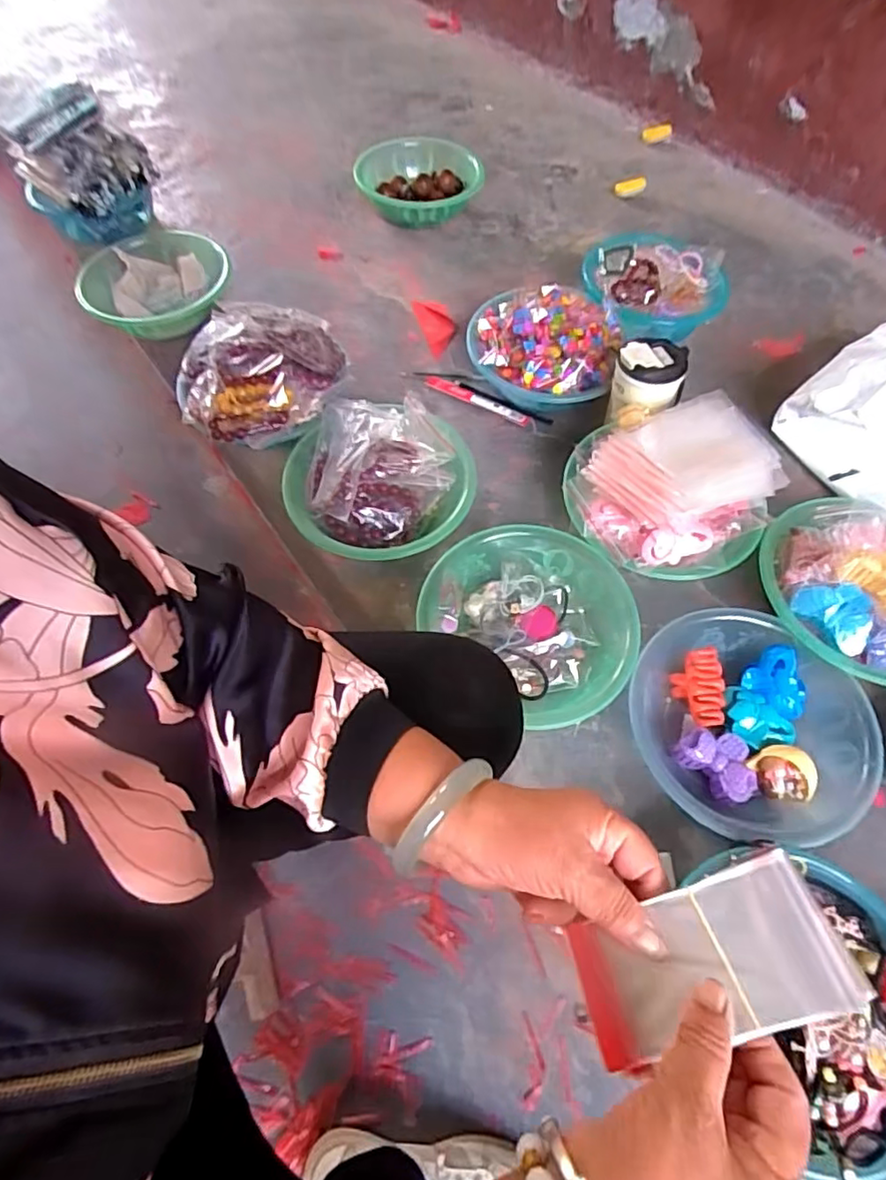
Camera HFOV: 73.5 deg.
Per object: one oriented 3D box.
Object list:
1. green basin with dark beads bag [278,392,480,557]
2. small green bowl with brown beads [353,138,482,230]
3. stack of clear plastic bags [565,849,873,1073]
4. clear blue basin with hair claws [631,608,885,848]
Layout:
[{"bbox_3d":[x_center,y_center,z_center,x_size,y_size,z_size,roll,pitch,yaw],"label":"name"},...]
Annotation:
[{"bbox_3d":[-0.079,-0.133,0.765,0.228,0.090,0.228,-7,61,-5],"label":"green basin with dark beads bag"},{"bbox_3d":[-0.047,-0.793,1.155,0.239,0.067,0.220,1,60,0],"label":"small green bowl with brown beads"},{"bbox_3d":[0.123,0.178,0.283,0.119,0.010,0.063,-32,51,15],"label":"stack of clear plastic bags"},{"bbox_3d":[0.319,0.140,0.631,0.221,0.088,0.220,0,60,0],"label":"clear blue basin with hair claws"}]

